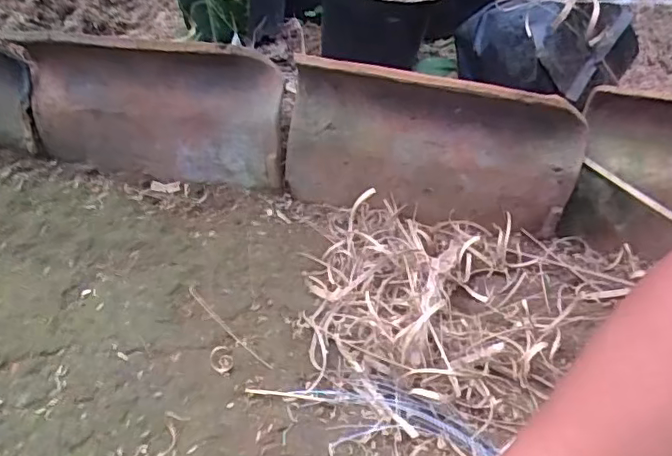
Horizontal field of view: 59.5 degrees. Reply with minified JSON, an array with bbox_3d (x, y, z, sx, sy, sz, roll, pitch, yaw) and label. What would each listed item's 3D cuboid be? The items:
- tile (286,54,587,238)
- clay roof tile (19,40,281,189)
[{"bbox_3d":[0.100,-0.080,0.623,0.299,0.174,0.047,7,45,4],"label":"tile"},{"bbox_3d":[-0.202,-0.129,0.662,0.286,0.166,0.047,10,45,7],"label":"clay roof tile"}]

